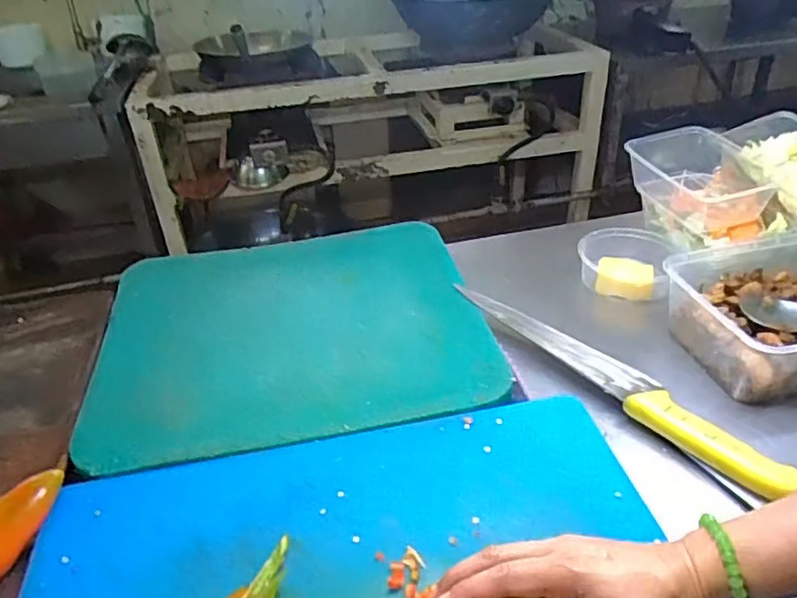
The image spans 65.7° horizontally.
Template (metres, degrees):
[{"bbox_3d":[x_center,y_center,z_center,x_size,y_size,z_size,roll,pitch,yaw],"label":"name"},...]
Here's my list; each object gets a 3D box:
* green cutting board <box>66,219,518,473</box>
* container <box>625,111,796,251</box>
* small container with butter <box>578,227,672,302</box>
[{"bbox_3d":[-0.111,0.023,0.656,0.379,0.018,0.326,-9,35,-9],"label":"green cutting board"},{"bbox_3d":[0.441,-0.141,0.783,0.253,0.102,0.163,-8,35,-7],"label":"container"},{"bbox_3d":[0.267,-0.042,0.734,0.101,0.041,0.112,9,36,17],"label":"small container with butter"}]

